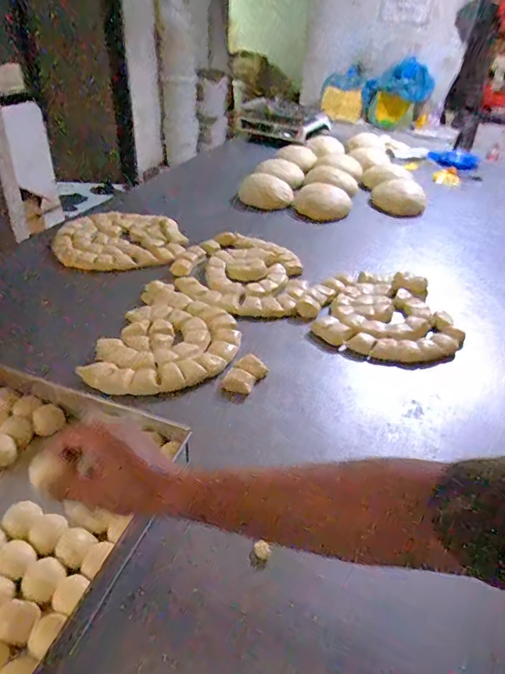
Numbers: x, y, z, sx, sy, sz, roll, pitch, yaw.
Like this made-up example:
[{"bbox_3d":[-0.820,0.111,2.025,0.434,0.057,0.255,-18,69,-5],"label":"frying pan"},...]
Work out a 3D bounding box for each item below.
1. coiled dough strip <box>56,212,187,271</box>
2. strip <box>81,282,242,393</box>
[{"bbox_3d":[-0.311,-0.239,1.096,0.284,0.034,0.240,0,41,-4],"label":"coiled dough strip"},{"bbox_3d":[-0.141,-0.001,0.814,0.220,0.026,0.297,12,42,10],"label":"strip"}]

